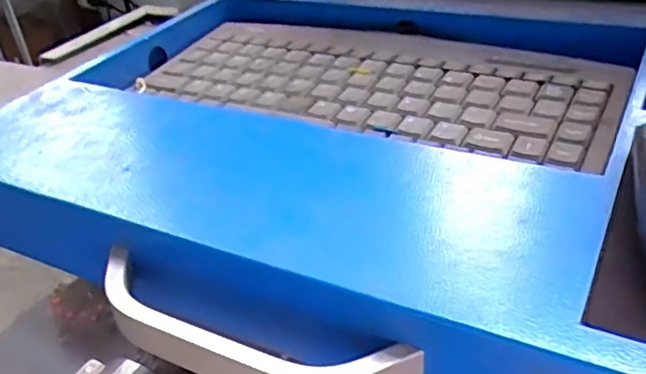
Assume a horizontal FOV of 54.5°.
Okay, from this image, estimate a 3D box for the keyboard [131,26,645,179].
[{"bbox_3d":[0.027,-0.068,0.385,0.284,0.014,0.119,13,38,27],"label":"keyboard"}]

